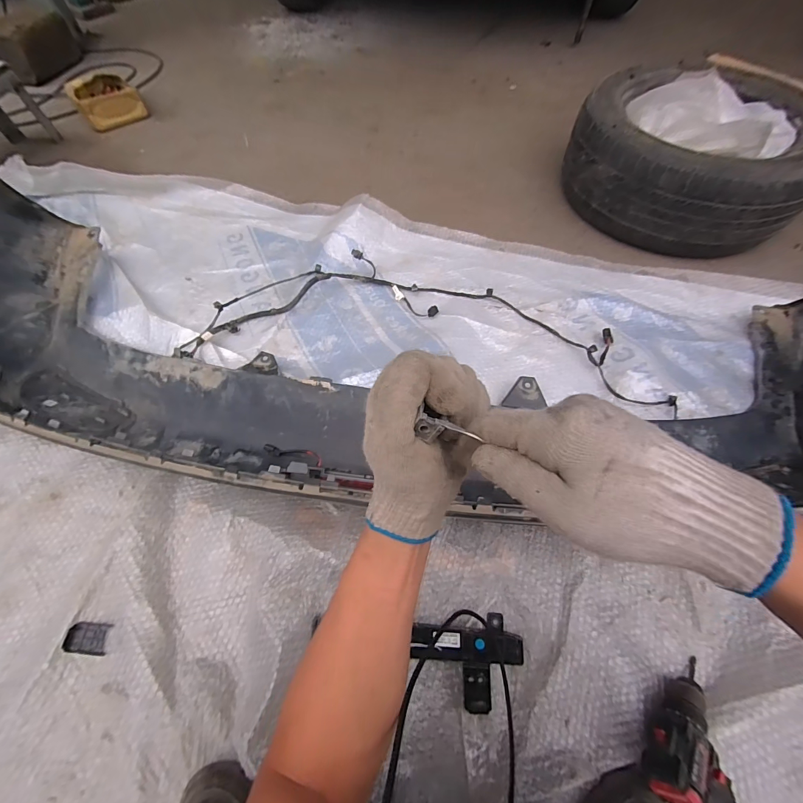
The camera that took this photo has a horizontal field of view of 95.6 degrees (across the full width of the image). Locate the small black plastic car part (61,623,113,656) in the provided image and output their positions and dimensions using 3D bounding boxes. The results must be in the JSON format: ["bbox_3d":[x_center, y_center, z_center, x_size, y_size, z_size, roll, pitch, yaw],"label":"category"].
[{"bbox_3d":[-0.464,0.351,0.538,0.054,0.004,0.040,14,64,-16],"label":"small black plastic car part"}]

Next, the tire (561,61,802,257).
[{"bbox_3d":[0.771,-0.655,0.995,0.537,0.229,0.568,-2,59,2],"label":"tire"}]

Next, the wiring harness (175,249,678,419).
[{"bbox_3d":[0.055,-0.195,0.849,1.055,0.044,0.356,5,61,4],"label":"wiring harness"}]

